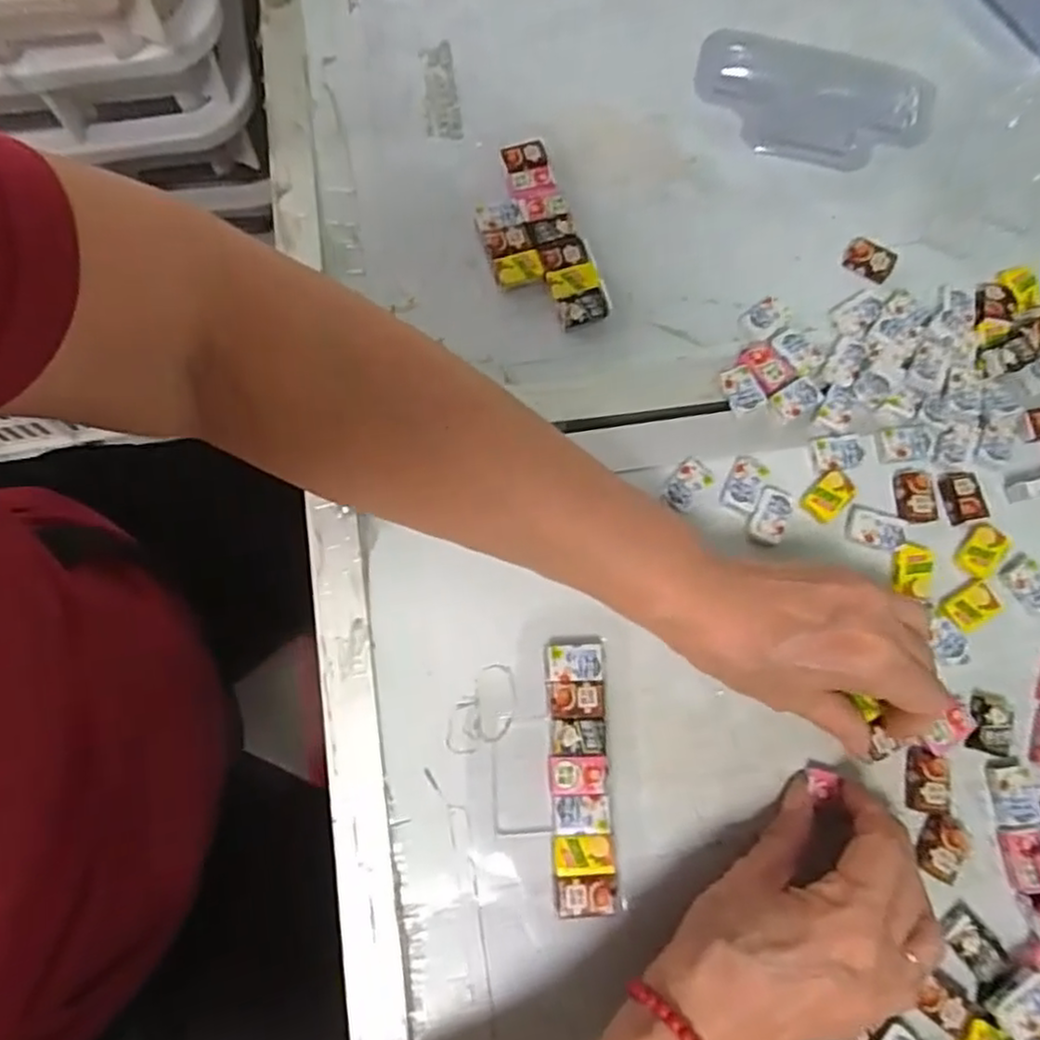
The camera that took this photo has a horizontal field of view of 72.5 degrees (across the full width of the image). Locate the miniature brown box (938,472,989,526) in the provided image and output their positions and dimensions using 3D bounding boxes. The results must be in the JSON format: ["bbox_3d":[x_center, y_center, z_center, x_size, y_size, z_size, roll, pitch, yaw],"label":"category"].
[{"bbox_3d":[0.225,-0.012,0.359,0.019,0.004,0.027,-7,75,-2],"label":"miniature brown box"}]

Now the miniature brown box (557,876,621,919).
[{"bbox_3d":[0.029,0.164,0.309,0.026,0.009,0.016,-2,75,-1],"label":"miniature brown box"}]

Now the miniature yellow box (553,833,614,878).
[{"bbox_3d":[0.028,0.148,0.314,0.025,0.008,0.016,-3,75,-1],"label":"miniature yellow box"}]

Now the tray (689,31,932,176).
[{"bbox_3d":[0.175,-0.247,0.419,0.139,0.011,0.081,8,75,2],"label":"tray"}]

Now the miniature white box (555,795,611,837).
[{"bbox_3d":[0.028,0.132,0.317,0.024,0.009,0.016,-2,75,-1],"label":"miniature white box"}]

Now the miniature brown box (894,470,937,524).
[{"bbox_3d":[0.200,-0.013,0.357,0.019,0.004,0.028,1,75,0],"label":"miniature brown box"}]

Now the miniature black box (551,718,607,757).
[{"bbox_3d":[0.027,0.100,0.325,0.025,0.008,0.016,0,75,0],"label":"miniature black box"}]

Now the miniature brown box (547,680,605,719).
[{"bbox_3d":[0.026,0.084,0.329,0.026,0.006,0.017,-3,75,-1],"label":"miniature brown box"}]

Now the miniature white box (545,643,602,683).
[{"bbox_3d":[0.026,0.067,0.333,0.025,0.006,0.017,-3,75,-1],"label":"miniature white box"}]

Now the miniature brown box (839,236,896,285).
[{"bbox_3d":[0.195,-0.145,0.397,0.026,0.007,0.019,25,77,6],"label":"miniature brown box"}]

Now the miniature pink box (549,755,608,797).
[{"bbox_3d":[0.026,0.116,0.322,0.026,0.008,0.017,-3,75,-1],"label":"miniature pink box"}]

